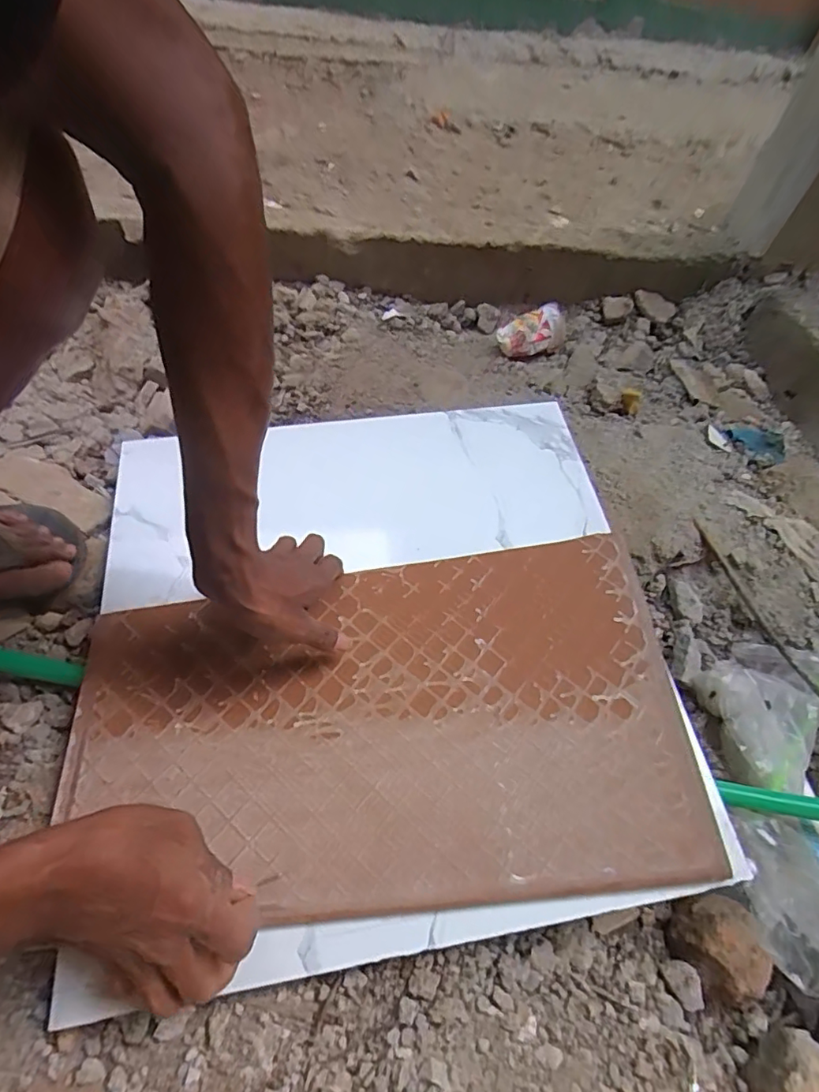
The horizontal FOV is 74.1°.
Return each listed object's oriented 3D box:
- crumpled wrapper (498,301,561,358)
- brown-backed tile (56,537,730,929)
[{"bbox_3d":[0.192,-0.338,0.844,0.100,0.050,0.058,-20,61,-19],"label":"crumpled wrapper"},{"bbox_3d":[-0.019,0.142,0.444,0.475,0.006,0.275,-5,60,-5],"label":"brown-backed tile"}]

